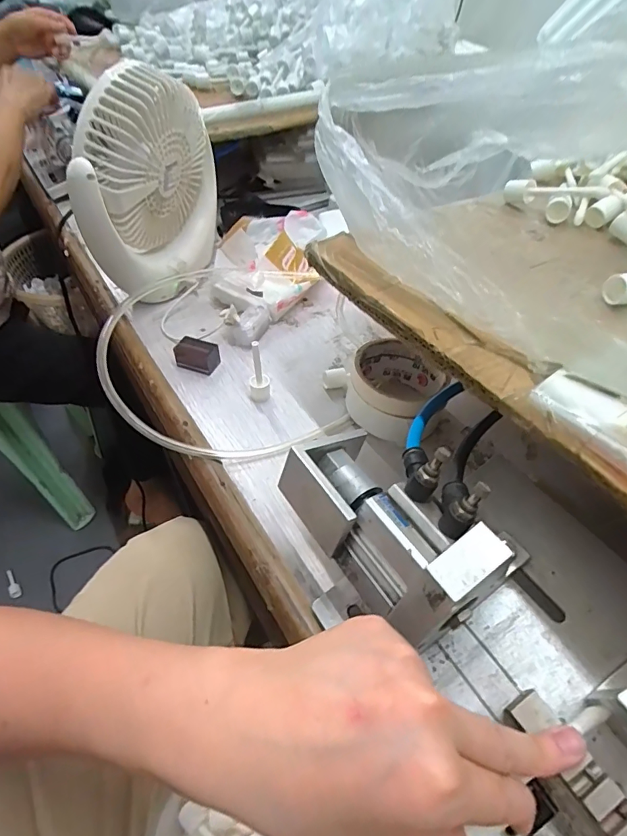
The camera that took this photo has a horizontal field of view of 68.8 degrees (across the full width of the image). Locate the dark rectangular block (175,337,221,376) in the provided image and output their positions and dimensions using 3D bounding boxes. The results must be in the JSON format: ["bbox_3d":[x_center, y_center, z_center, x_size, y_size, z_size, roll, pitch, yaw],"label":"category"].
[{"bbox_3d":[-0.118,-0.062,0.460,0.040,0.026,0.024,11,49,10],"label":"dark rectangular block"}]

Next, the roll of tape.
[{"bbox_3d":[0.074,-0.028,0.409,0.082,0.051,0.076,0,48,0],"label":"roll of tape"}]

